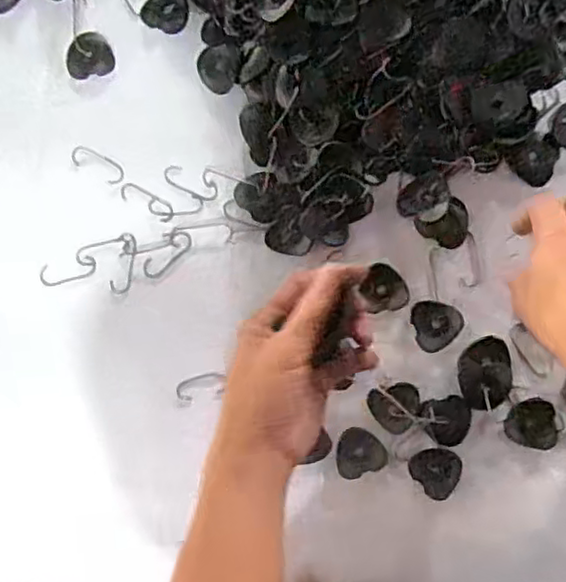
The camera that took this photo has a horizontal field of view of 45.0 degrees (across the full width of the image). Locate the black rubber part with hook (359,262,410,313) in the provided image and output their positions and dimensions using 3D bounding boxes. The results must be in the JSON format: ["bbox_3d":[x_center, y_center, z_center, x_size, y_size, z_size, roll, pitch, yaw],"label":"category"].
[{"bbox_3d":[0.072,-0.003,0.488,0.031,0.004,0.034,-14,88,7],"label":"black rubber part with hook"}]

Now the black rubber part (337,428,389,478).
[{"bbox_3d":[0.055,0.115,0.490,0.035,0.004,0.034,-19,87,7],"label":"black rubber part"}]

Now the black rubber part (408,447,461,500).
[{"bbox_3d":[0.109,0.126,0.480,0.033,0.004,0.036,0,89,7],"label":"black rubber part"}]

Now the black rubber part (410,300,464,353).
[{"bbox_3d":[0.108,0.023,0.479,0.034,0.004,0.034,-17,87,7],"label":"black rubber part"}]

